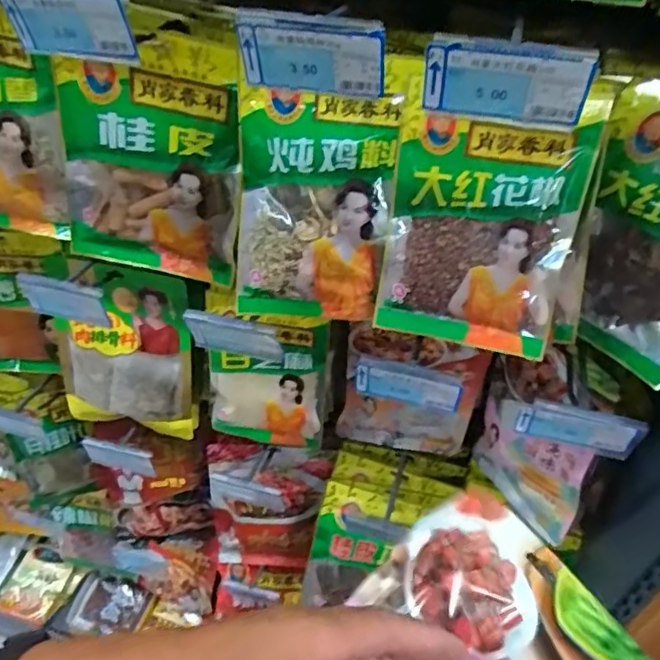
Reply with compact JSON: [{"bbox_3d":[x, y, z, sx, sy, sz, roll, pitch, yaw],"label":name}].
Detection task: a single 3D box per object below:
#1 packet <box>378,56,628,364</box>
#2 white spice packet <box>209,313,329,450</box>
[{"bbox_3d":[0.101,-0.072,0.395,0.123,0.179,0.011,13,25,13],"label":"packet"},{"bbox_3d":[-0.064,0.058,0.602,0.115,0.159,0.025,4,40,-2],"label":"white spice packet"}]

